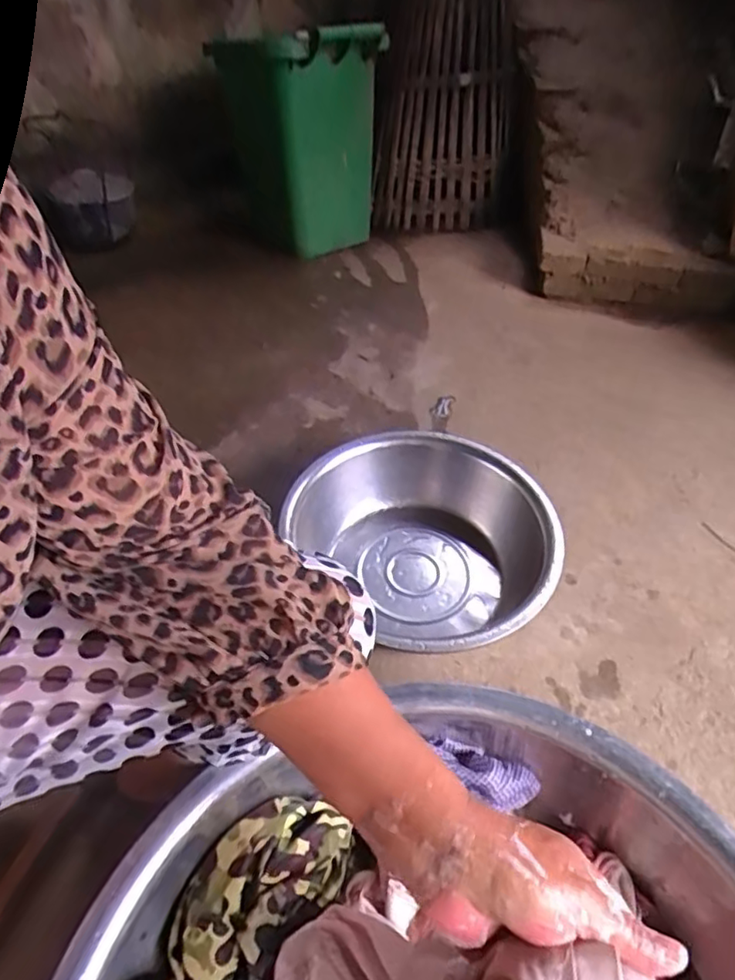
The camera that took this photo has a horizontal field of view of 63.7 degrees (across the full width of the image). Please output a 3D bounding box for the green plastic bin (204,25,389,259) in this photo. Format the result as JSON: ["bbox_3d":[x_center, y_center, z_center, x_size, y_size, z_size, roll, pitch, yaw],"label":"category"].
[{"bbox_3d":[-0.188,-1.004,1.683,0.343,0.537,0.347,-19,53,-19],"label":"green plastic bin"}]

